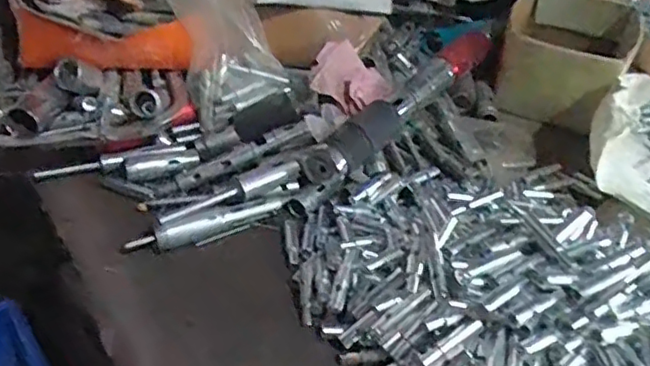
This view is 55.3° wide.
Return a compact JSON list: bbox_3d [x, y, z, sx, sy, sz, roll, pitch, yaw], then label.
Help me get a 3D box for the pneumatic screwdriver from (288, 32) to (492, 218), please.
[{"bbox_3d":[0.079,-0.076,0.629,0.043,0.045,0.320,31,48,26],"label":"pneumatic screwdriver"}]

